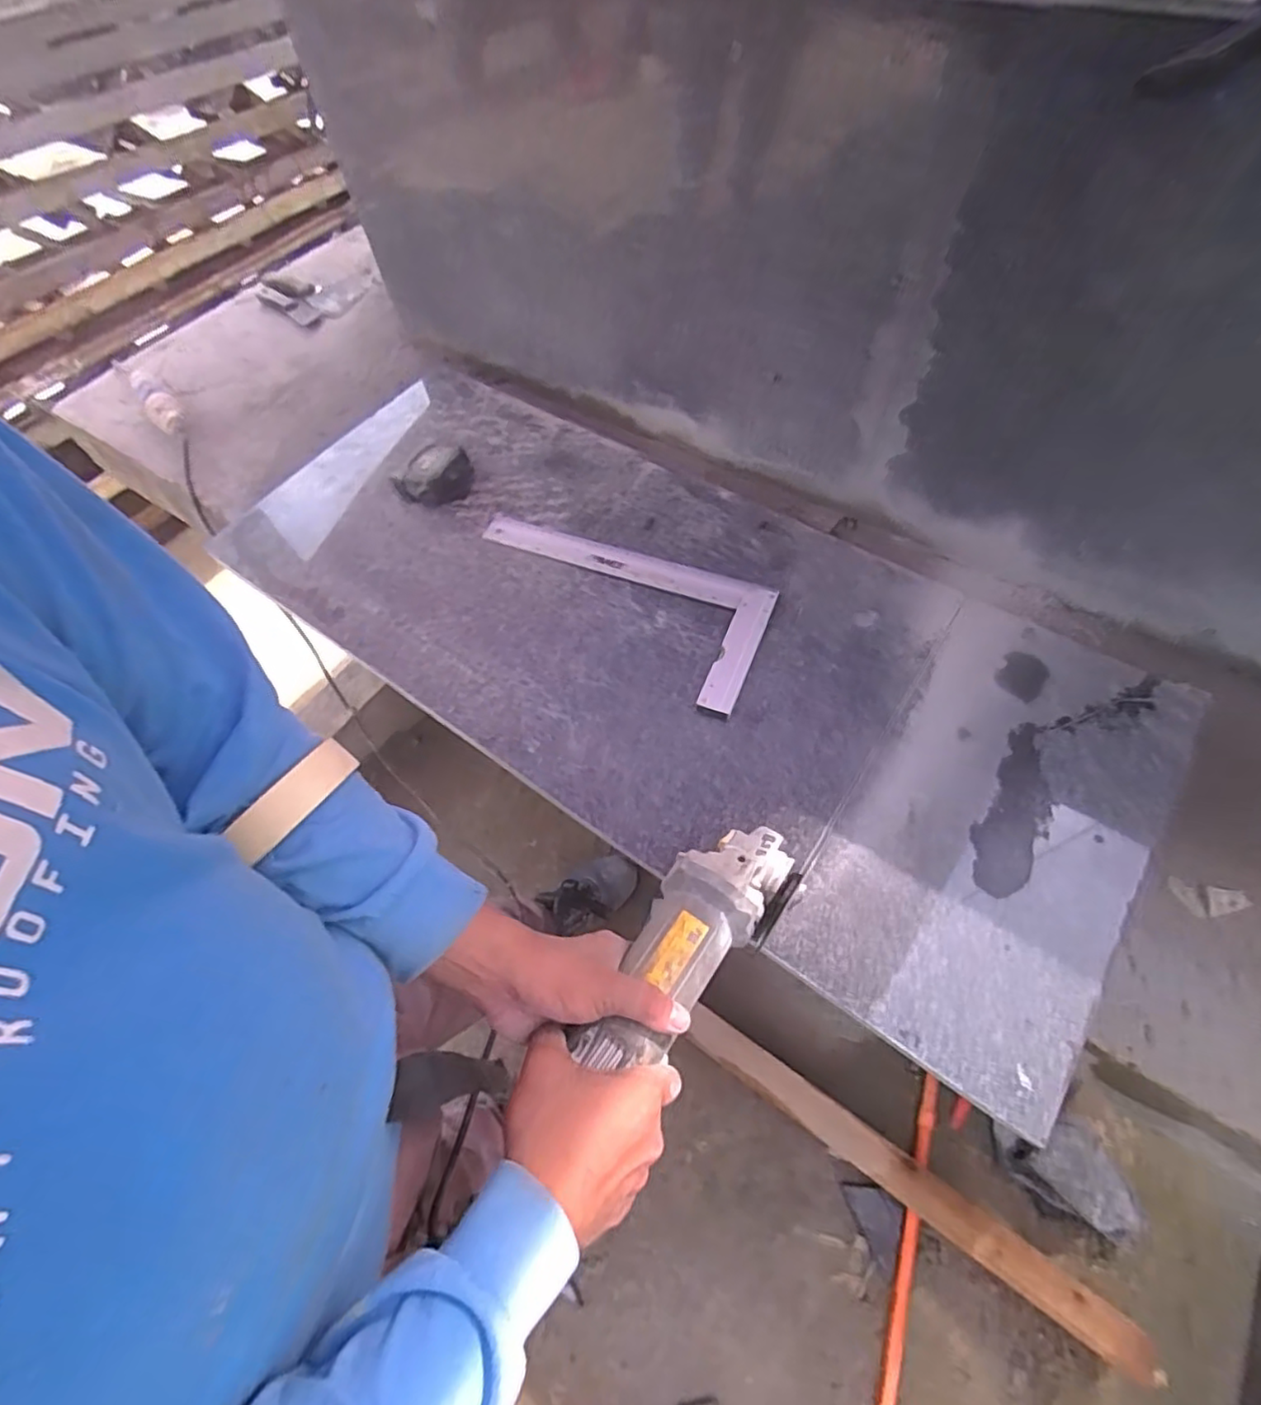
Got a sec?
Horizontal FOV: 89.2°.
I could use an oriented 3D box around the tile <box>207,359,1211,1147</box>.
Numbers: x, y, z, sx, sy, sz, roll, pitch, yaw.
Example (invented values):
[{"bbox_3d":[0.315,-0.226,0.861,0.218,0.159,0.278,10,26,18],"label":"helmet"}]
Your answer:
[{"bbox_3d":[-0.003,-0.103,0.695,1.005,0.033,0.418,31,65,21],"label":"tile"}]

